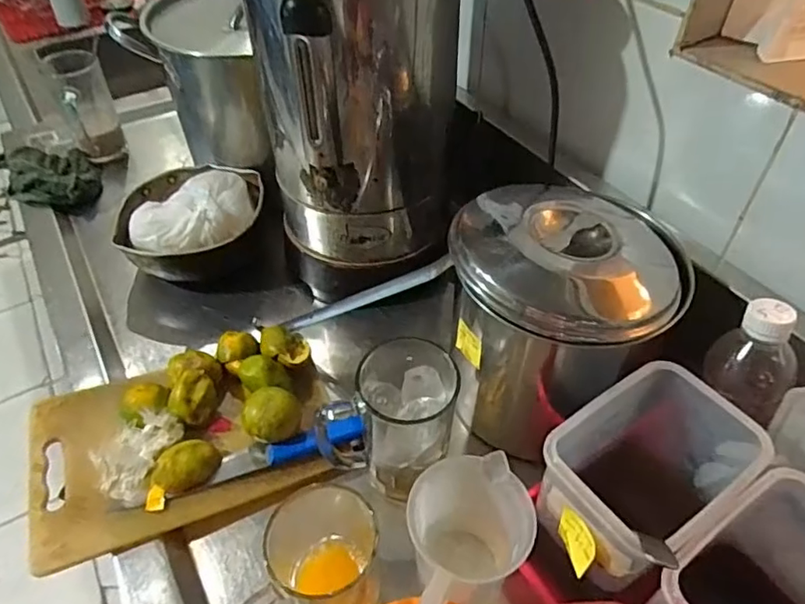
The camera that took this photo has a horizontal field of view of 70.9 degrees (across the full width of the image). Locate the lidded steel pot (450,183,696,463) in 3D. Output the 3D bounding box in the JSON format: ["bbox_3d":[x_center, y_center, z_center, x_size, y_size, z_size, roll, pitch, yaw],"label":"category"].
[{"bbox_3d":[0.146,0.020,0.557,0.192,0.233,0.172,34,55,29],"label":"lidded steel pot"}]

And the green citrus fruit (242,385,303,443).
[{"bbox_3d":[-0.133,0.121,0.576,0.047,0.060,0.050,0,46,0],"label":"green citrus fruit"}]

